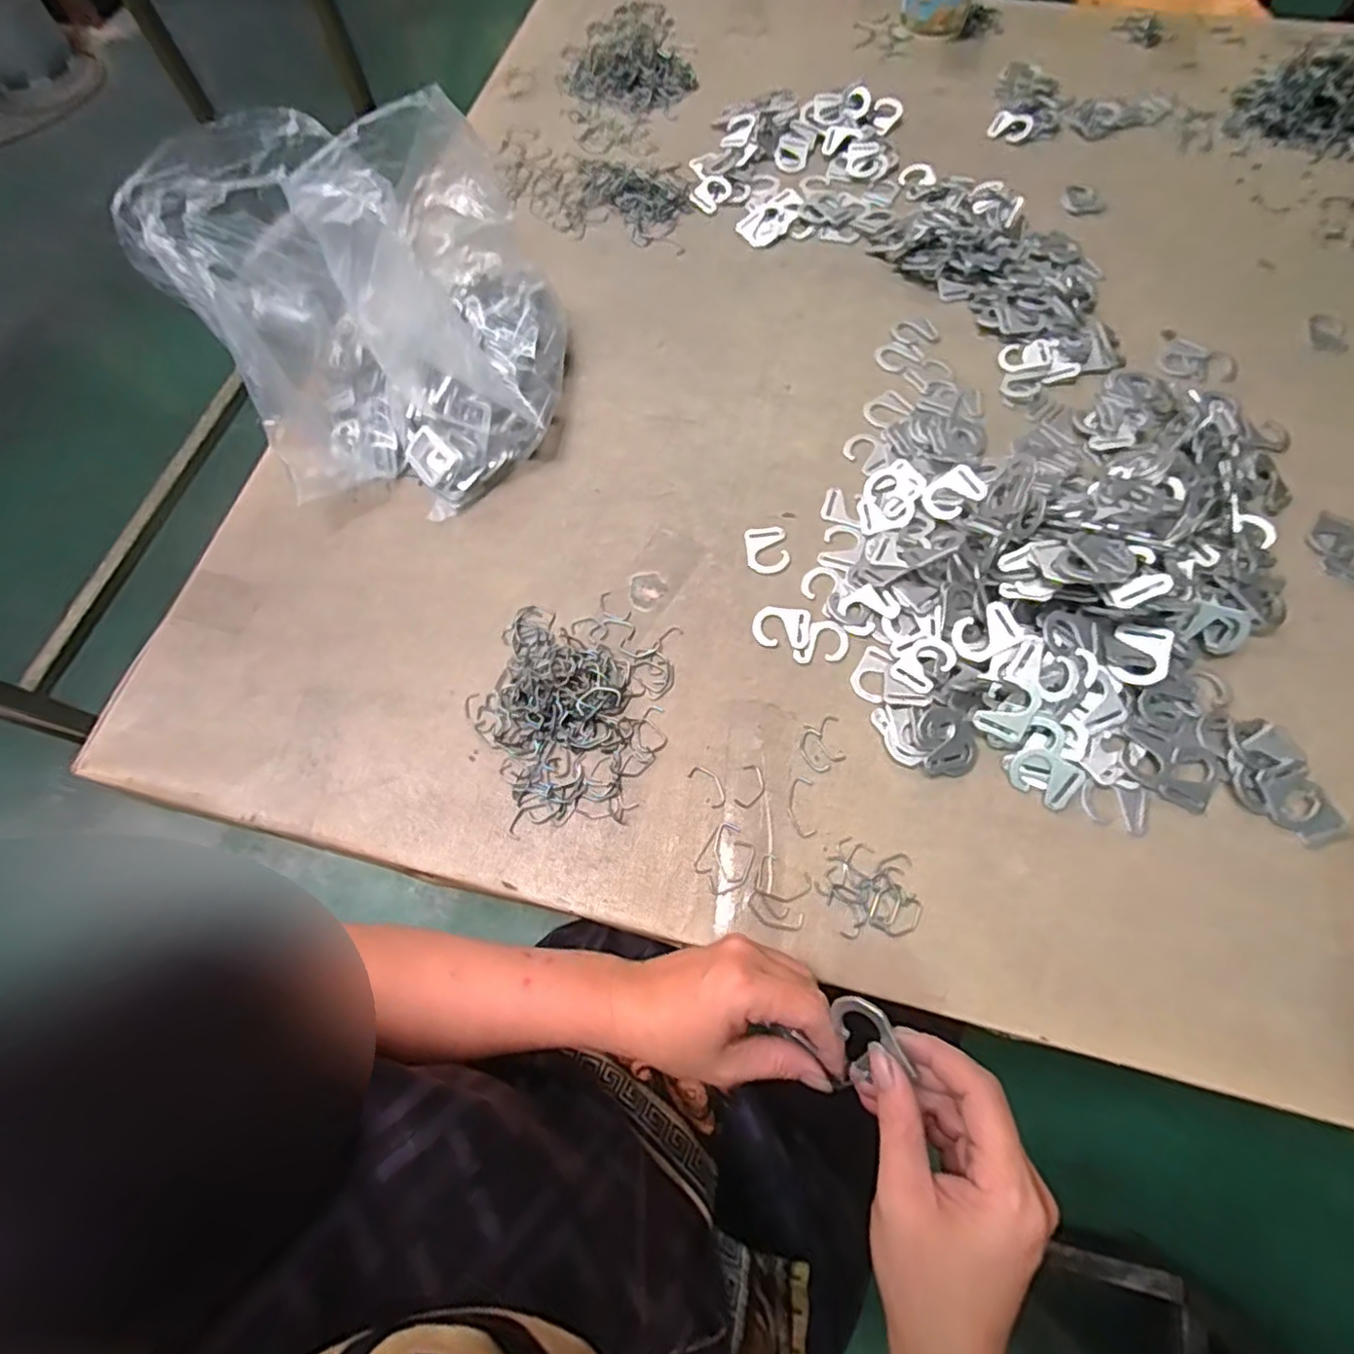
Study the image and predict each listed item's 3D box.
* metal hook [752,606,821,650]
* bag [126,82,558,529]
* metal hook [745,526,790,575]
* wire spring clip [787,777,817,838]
[{"bbox_3d":[0.085,-0.038,0.506,0.049,0.007,0.034,14,68,8],"label":"metal hook"},{"bbox_3d":[-0.247,-0.307,0.539,0.264,0.167,0.273,-37,70,-13],"label":"bag"},{"bbox_3d":[0.075,-0.106,0.537,0.034,0.004,0.043,-6,67,-1],"label":"metal hook"},{"bbox_3d":[0.088,0.092,0.454,0.019,0.004,0.042,-1,67,2],"label":"wire spring clip"}]

